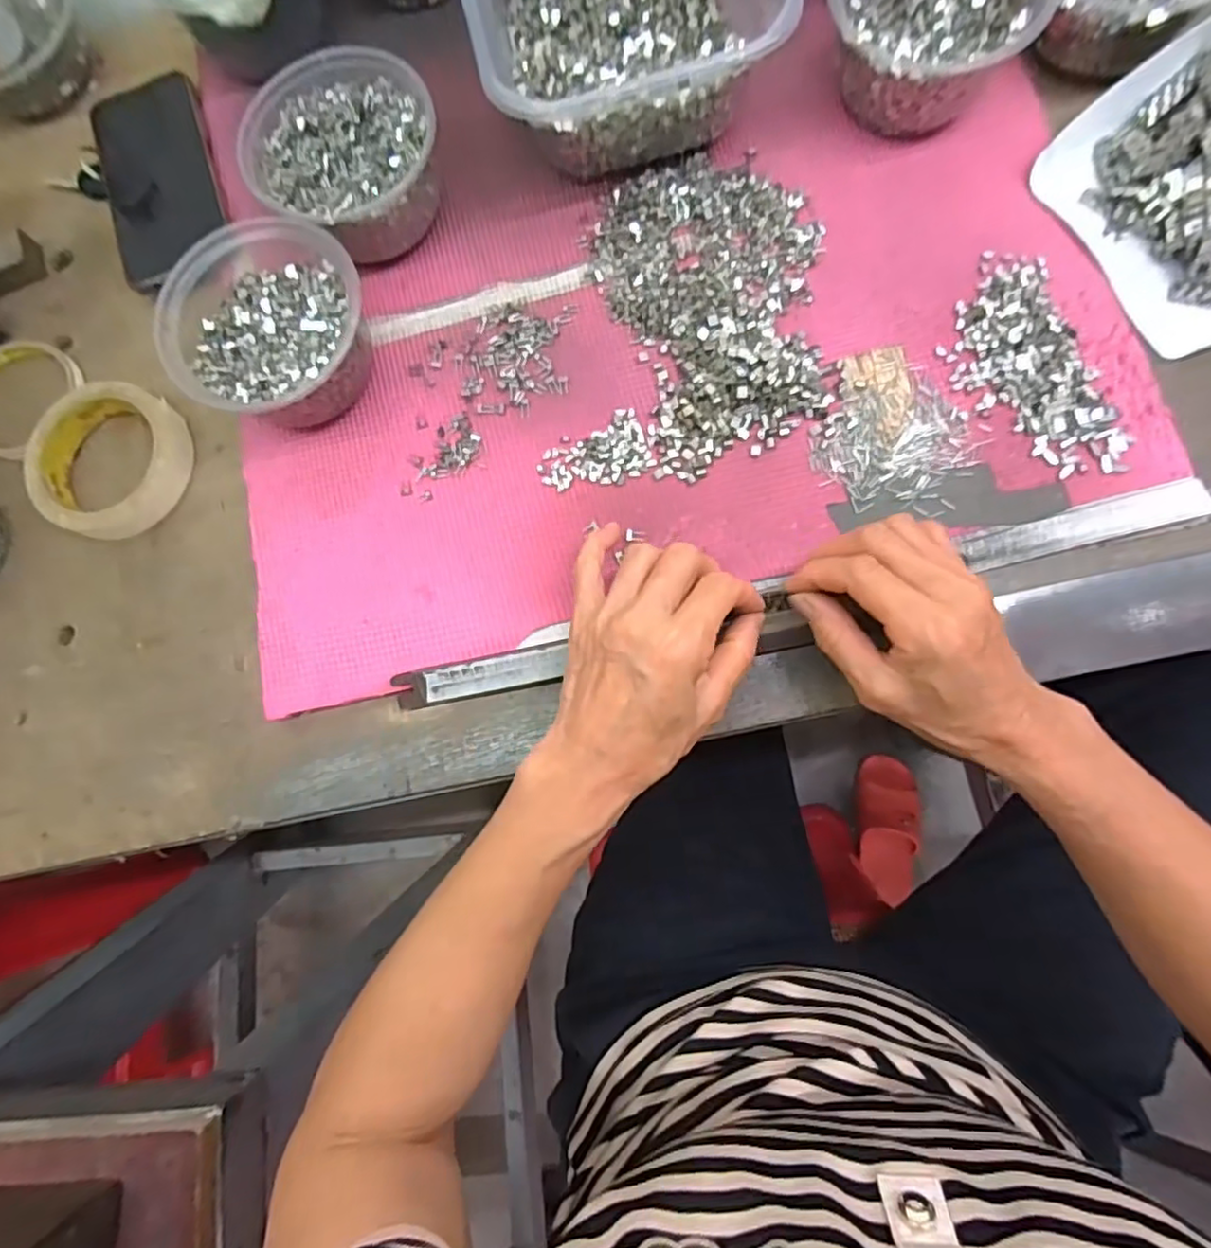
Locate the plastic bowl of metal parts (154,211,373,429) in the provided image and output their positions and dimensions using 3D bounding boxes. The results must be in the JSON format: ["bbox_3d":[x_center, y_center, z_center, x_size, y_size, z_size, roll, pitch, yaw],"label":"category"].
[{"bbox_3d":[-0.191,-0.171,0.387,0.104,0.062,0.110,-1,79,6],"label":"plastic bowl of metal parts"}]

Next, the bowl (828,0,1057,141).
[{"bbox_3d":[0.192,-0.359,0.380,0.117,0.057,0.138,27,83,10],"label":"bowl"}]

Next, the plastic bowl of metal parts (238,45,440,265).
[{"bbox_3d":[-0.158,-0.286,0.405,0.115,0.056,0.110,-1,79,6],"label":"plastic bowl of metal parts"}]

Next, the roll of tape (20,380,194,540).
[{"bbox_3d":[-0.319,-0.106,0.417,0.099,0.018,0.096,-1,82,6],"label":"roll of tape"}]

